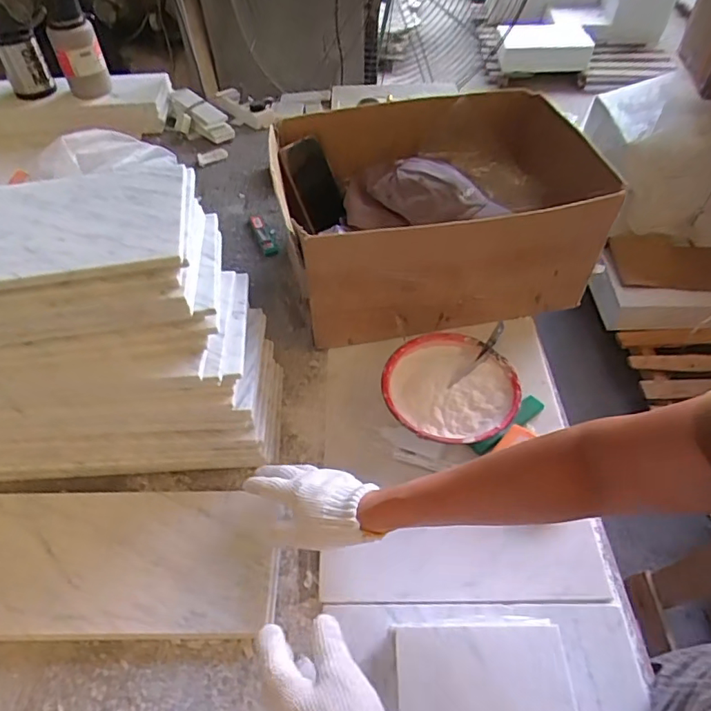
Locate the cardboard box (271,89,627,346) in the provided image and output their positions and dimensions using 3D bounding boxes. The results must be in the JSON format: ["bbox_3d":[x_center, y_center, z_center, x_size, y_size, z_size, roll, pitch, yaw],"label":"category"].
[{"bbox_3d":[0.104,-0.215,0.759,0.403,0.178,0.298,-13,53,-8],"label":"cardboard box"}]

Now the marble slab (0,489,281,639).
[{"bbox_3d":[-0.311,0.217,0.579,0.445,0.013,0.156,-1,52,1],"label":"marble slab"}]

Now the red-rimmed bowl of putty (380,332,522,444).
[{"bbox_3d":[0.119,0.047,0.673,0.158,0.055,0.153,-1,52,1],"label":"red-rimmed bowl of putty"}]

